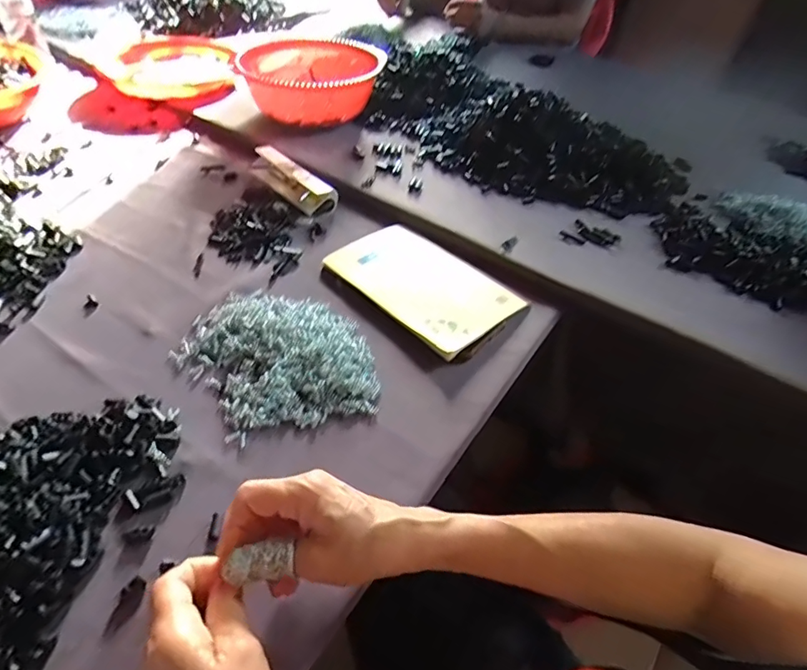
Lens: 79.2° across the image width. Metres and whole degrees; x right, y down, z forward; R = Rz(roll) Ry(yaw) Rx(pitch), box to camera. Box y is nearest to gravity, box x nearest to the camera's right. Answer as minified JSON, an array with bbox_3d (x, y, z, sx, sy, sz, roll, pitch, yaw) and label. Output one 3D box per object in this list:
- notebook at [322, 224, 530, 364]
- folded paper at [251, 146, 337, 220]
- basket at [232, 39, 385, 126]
[{"bbox_3d":[0.025,-0.062,0.560,0.137,0.012,0.210,-33,57,-31],"label":"notebook"},{"bbox_3d":[-0.155,-0.217,0.677,0.045,0.030,0.147,-32,57,-31],"label":"folded paper"},{"bbox_3d":[-0.152,-0.419,0.813,0.208,0.086,0.213,3,46,-3],"label":"basket"}]

